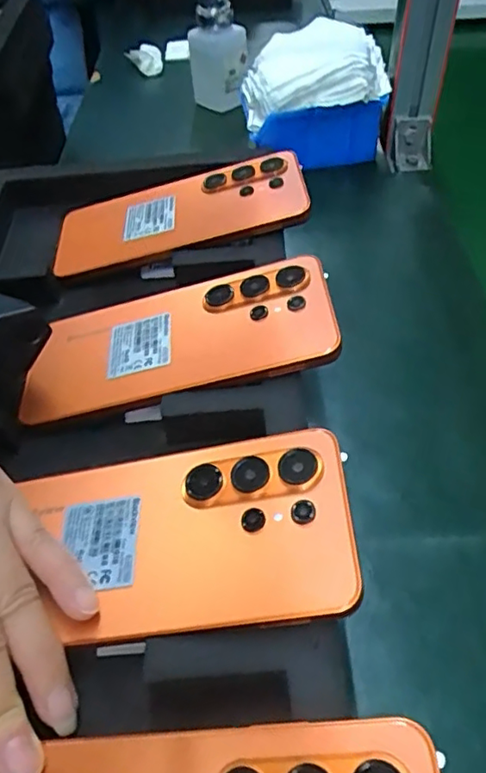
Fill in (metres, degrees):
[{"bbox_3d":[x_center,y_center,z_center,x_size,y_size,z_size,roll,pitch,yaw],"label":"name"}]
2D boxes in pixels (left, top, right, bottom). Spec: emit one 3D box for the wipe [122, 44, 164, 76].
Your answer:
[{"bbox_3d":[-0.139,-0.457,0.814,0.050,0.022,0.057,-6,50,-1],"label":"wipe"}]

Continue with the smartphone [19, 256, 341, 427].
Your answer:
[{"bbox_3d":[-0.036,-0.023,0.312,0.168,0.015,0.074,-13,49,10],"label":"smartphone"}]

